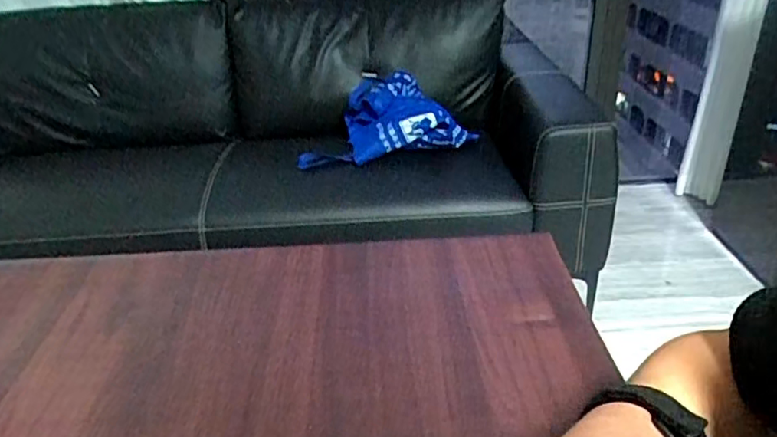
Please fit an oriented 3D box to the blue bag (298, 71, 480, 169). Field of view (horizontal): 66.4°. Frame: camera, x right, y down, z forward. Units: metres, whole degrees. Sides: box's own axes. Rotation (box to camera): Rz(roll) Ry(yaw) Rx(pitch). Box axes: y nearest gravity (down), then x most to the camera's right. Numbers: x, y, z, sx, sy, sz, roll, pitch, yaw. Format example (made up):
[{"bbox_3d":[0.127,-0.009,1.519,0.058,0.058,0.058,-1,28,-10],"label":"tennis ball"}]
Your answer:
[{"bbox_3d":[0.018,-0.274,1.676,0.409,0.139,0.447,10,32,20],"label":"blue bag"}]

